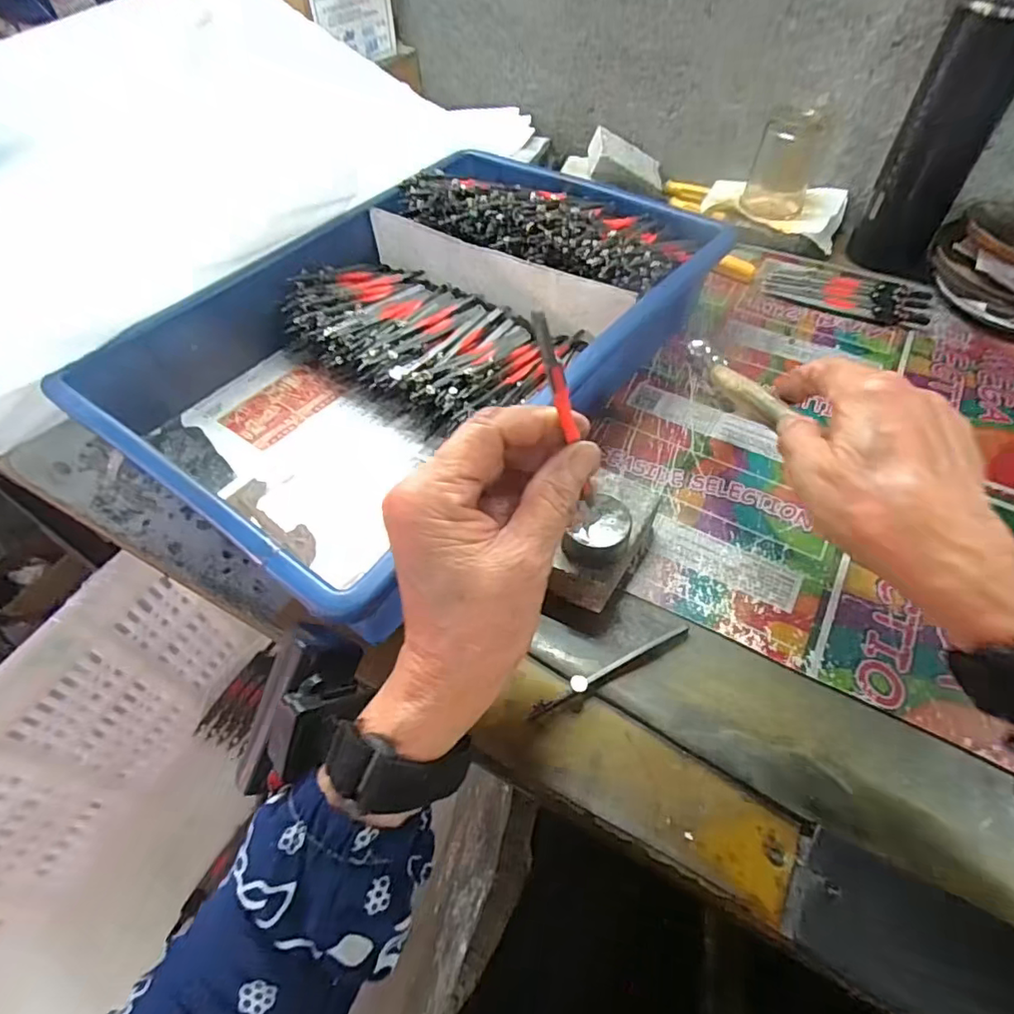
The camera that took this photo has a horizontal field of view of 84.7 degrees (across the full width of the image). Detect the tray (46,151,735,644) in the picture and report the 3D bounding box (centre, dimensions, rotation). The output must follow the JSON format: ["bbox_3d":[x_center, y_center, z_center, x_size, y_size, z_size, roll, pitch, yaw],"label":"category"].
[{"bbox_3d":[-0.060,-0.131,0.417,0.286,0.083,0.420,29,60,21],"label":"tray"}]

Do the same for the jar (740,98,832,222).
[{"bbox_3d":[0.274,-0.339,0.544,0.057,0.086,0.059,21,57,16],"label":"jar"}]

